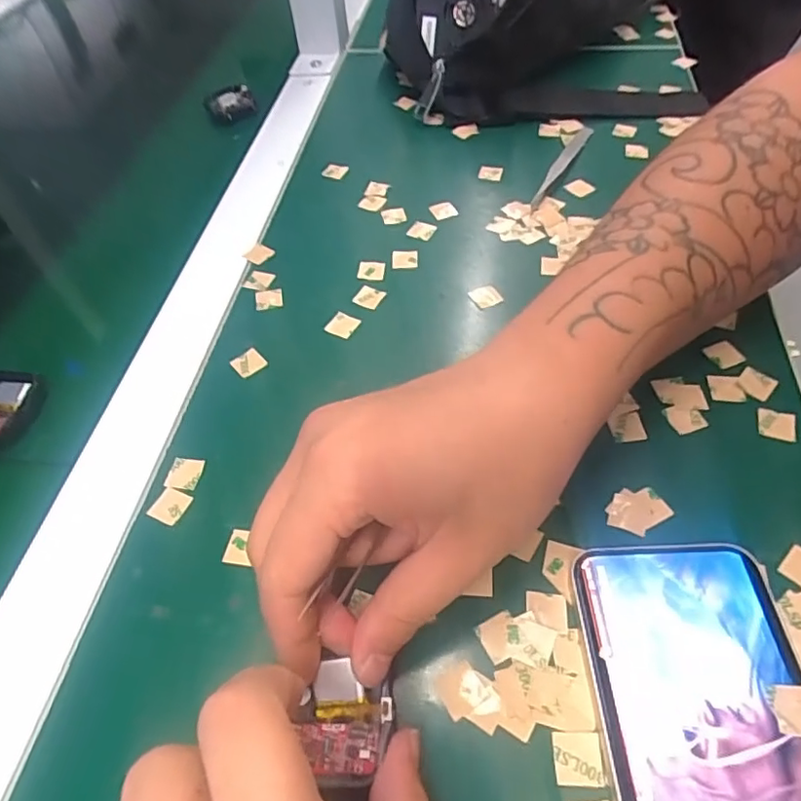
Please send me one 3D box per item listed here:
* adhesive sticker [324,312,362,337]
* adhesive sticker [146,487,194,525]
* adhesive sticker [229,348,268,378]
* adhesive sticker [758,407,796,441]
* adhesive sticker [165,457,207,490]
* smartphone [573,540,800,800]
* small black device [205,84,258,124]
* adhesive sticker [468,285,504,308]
[{"bbox_3d":[-0.032,-0.042,0.321,0.017,0.004,0.014,23,63,19],"label":"adhesive sticker"},{"bbox_3d":[-0.102,0.047,0.257,0.016,0.004,0.014,15,55,15],"label":"adhesive sticker"},{"bbox_3d":[-0.080,-0.020,0.307,0.015,0.004,0.015,-37,64,-17],"label":"adhesive sticker"},{"bbox_3d":[0.173,0.011,0.266,0.015,0.004,0.015,11,58,19],"label":"adhesive sticker"},{"bbox_3d":[-0.100,0.033,0.266,0.016,0.004,0.015,5,53,8],"label":"adhesive sticker"},{"bbox_3d":[0.102,0.115,0.183,0.070,0.009,0.144,-2,52,3],"label":"smartphone"},{"bbox_3d":[-0.147,-0.256,0.498,0.038,0.011,0.045,-23,54,-13],"label":"small black device"},{"bbox_3d":[0.048,-0.058,0.327,0.015,0.004,0.016,-23,54,-13],"label":"adhesive sticker"}]

